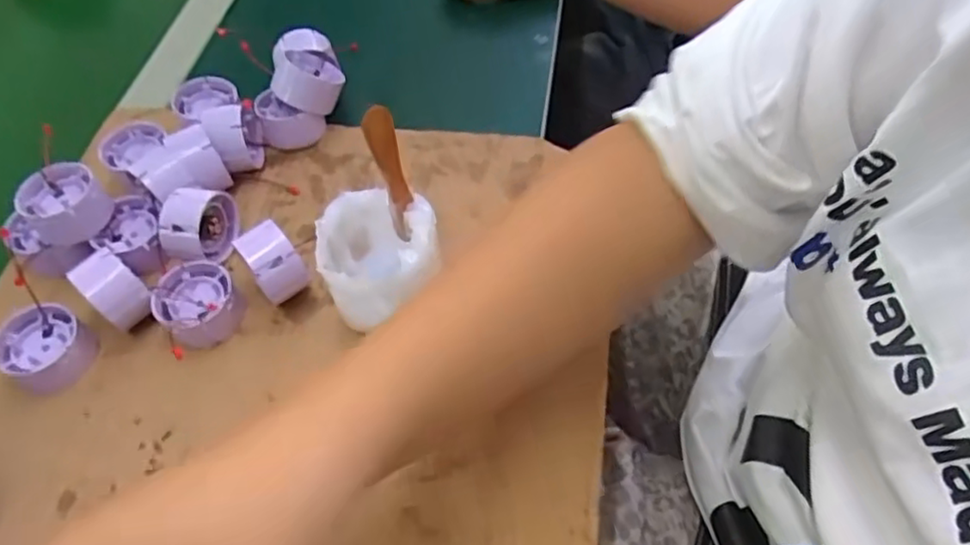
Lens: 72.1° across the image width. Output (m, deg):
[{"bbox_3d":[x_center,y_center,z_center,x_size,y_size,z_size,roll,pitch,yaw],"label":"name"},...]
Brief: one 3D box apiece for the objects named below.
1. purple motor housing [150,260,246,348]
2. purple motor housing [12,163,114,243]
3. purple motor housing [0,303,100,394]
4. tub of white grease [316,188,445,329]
[{"bbox_3d":[-0.174,0.020,0.406,0.045,0.027,0.045,-2,55,3],"label":"purple motor housing"},{"bbox_3d":[-0.265,-0.042,0.422,0.043,0.033,0.045,-2,55,3],"label":"purple motor housing"},{"bbox_3d":[-0.259,0.044,0.392,0.042,0.027,0.045,-2,55,3],"label":"purple motor housing"},{"bbox_3d":[-0.058,-0.002,0.385,0.068,0.065,0.072,-7,54,-3],"label":"tub of white grease"}]

